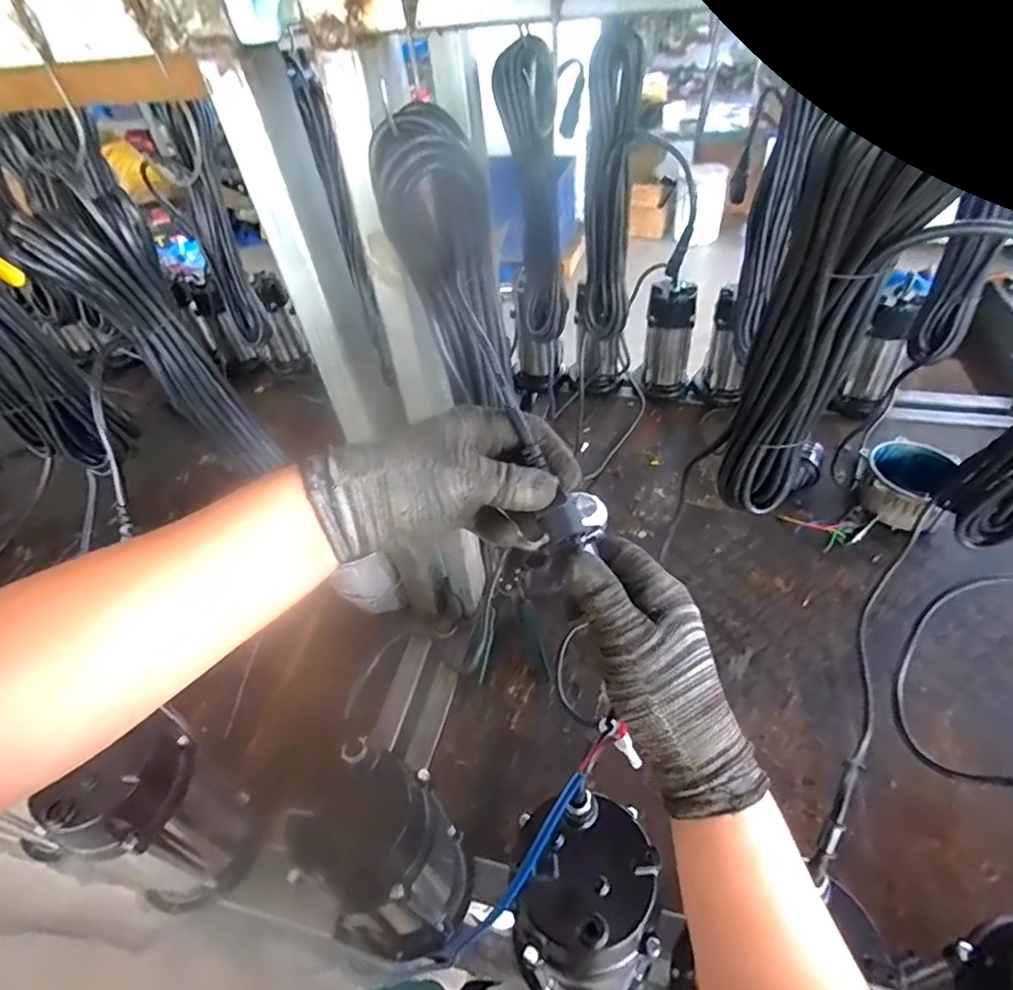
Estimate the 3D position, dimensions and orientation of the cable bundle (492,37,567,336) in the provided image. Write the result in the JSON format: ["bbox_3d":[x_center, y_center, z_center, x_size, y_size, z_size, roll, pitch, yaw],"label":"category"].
[{"bbox_3d":[0.048,-0.371,0.760,0.100,0.333,0.057,-11,45,-7],"label":"cable bundle"}]

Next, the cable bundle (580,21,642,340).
[{"bbox_3d":[0.124,-0.363,0.731,0.058,0.339,0.030,5,45,10],"label":"cable bundle"}]

